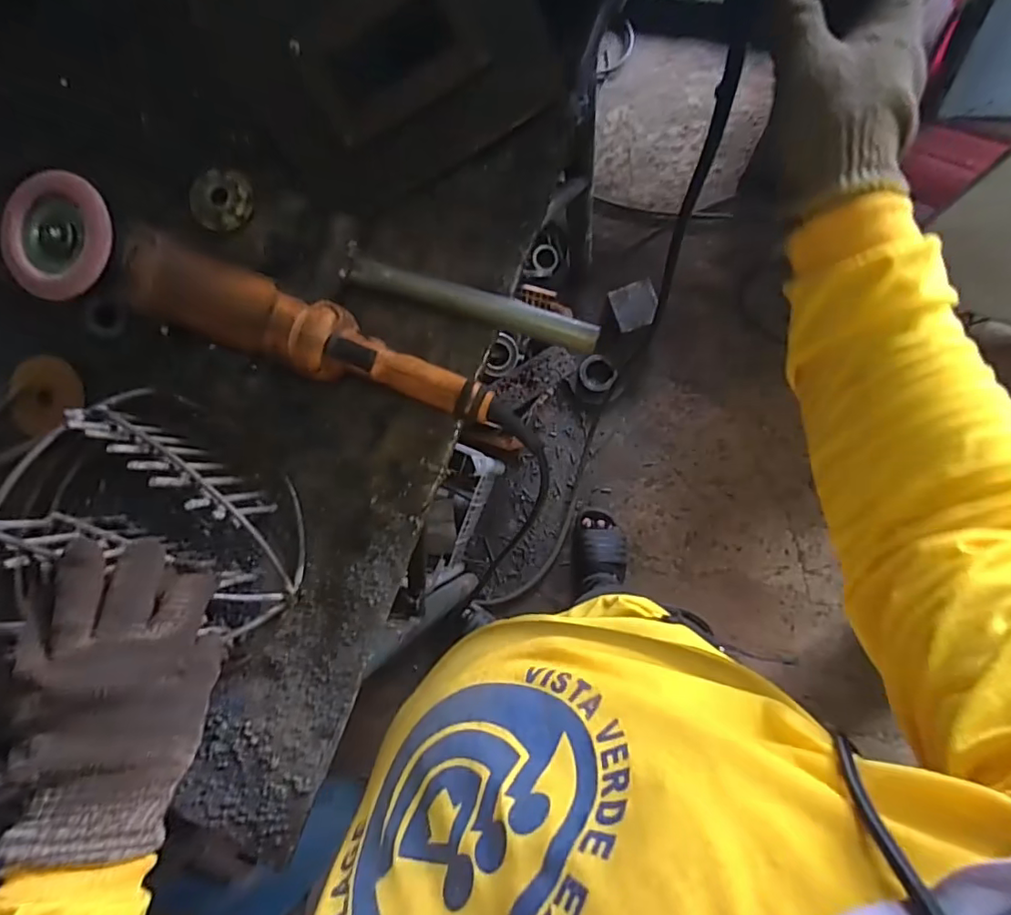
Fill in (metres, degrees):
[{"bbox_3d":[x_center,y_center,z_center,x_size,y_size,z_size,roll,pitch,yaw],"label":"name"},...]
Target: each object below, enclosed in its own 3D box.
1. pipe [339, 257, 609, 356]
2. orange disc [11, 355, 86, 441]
[{"bbox_3d":[-0.030,-0.124,0.442,0.214,0.027,0.023,19,90,7],"label":"pipe"},{"bbox_3d":[-0.419,-0.057,0.498,0.070,0.013,0.067,-14,94,14],"label":"orange disc"}]

